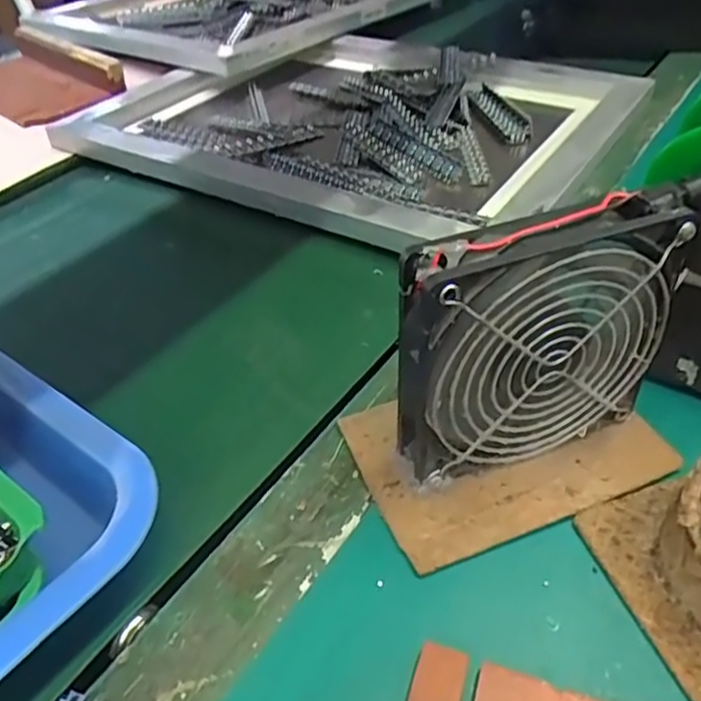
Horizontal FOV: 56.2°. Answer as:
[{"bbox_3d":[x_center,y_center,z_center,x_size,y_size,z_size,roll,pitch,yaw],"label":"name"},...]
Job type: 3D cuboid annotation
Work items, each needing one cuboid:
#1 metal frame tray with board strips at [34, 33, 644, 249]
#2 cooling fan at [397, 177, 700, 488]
[{"bbox_3d":[0.011,-0.243,0.649,0.467,0.036,0.390,21,47,25],"label":"metal frame tray with board strips"},{"bbox_3d":[0.087,-0.004,0.289,0.132,0.128,0.027,-16,43,-14],"label":"cooling fan"}]

